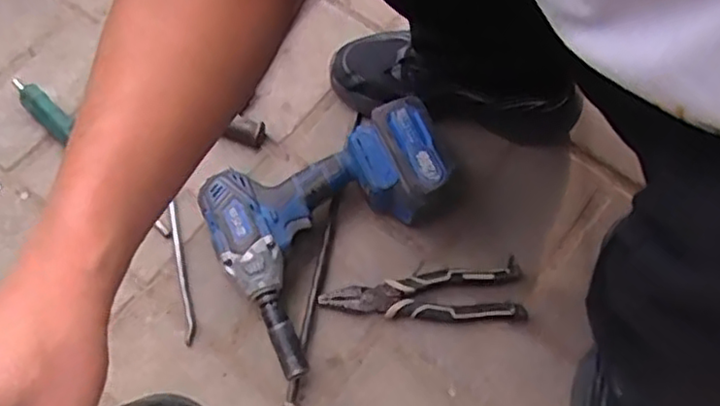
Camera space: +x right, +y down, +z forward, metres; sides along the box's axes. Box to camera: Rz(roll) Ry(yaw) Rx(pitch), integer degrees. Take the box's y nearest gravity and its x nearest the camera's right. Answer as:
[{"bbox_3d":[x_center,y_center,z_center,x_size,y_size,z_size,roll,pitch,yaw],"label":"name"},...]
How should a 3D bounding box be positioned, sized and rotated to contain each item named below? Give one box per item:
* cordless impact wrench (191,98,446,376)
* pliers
[{"bbox_3d":[-0.013,0.025,0.642,0.231,0.079,0.188,-24,69,-12],"label":"cordless impact wrench"},{"bbox_3d":[0.063,0.095,0.648,0.192,0.015,0.058,-8,65,-7],"label":"pliers"}]

